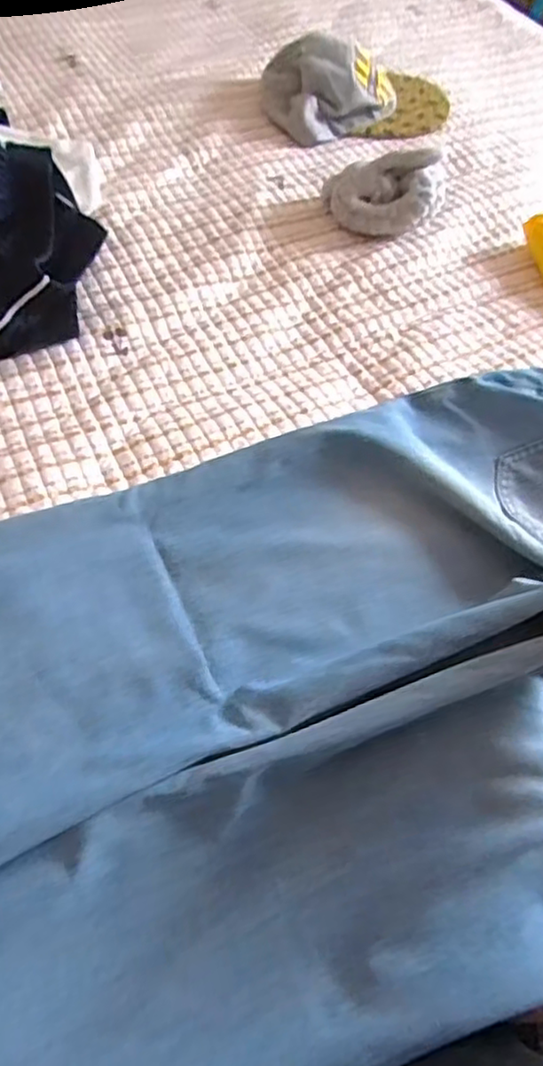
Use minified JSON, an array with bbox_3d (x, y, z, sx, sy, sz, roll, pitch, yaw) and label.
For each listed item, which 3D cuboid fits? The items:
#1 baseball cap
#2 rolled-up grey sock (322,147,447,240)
[{"bbox_3d":[0.116,-0.572,0.852,0.245,0.065,0.160,-5,57,-8],"label":"baseball cap"},{"bbox_3d":[0.120,-0.358,0.700,0.126,0.068,0.066,9,56,1],"label":"rolled-up grey sock"}]

